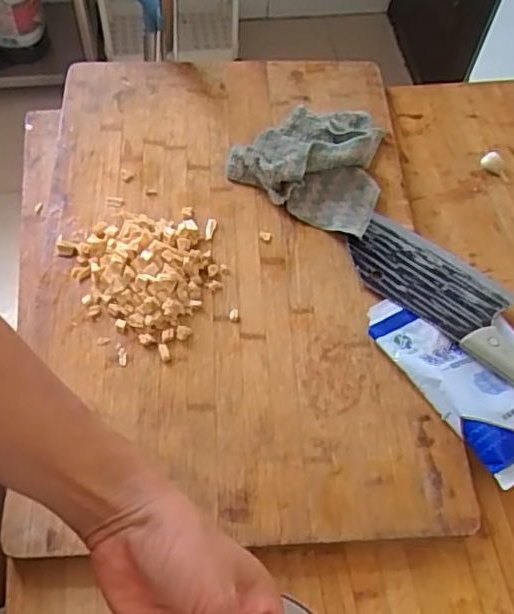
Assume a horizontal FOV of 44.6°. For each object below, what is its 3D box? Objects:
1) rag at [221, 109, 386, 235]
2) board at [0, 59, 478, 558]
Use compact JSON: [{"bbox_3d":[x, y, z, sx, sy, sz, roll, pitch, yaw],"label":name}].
[{"bbox_3d":[0.063,-0.149,0.600,0.145,0.038,0.141,30,62,12],"label":"rag"},{"bbox_3d":[-0.027,-0.051,0.552,0.328,0.026,0.480,0,60,-5],"label":"board"}]

